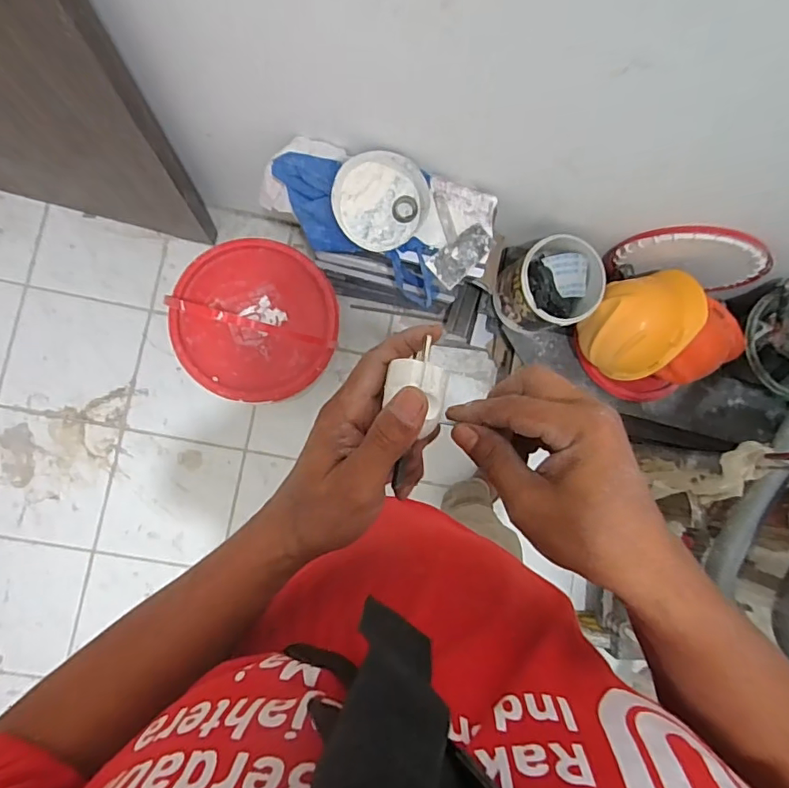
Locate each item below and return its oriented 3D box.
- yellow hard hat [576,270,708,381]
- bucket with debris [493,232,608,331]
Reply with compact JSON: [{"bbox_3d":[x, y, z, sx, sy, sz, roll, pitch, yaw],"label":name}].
[{"bbox_3d":[0.527,-0.161,1.128,0.189,0.130,0.252,37,111,-2],"label":"yellow hard hat"},{"bbox_3d":[0.350,-0.237,1.166,0.190,0.204,0.174,1,85,-6],"label":"bucket with debris"}]

